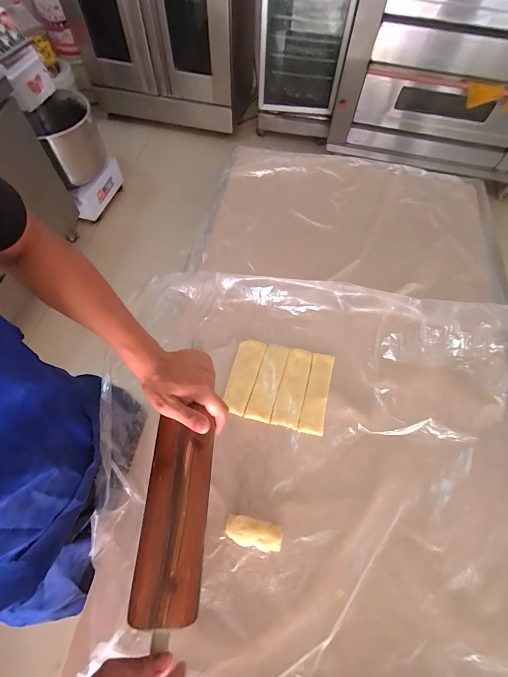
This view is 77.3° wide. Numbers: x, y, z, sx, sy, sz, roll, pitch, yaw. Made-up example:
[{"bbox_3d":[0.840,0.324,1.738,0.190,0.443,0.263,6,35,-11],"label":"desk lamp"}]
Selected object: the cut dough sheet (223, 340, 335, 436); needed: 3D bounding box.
[{"bbox_3d":[0.050,0.090,0.631,0.195,0.008,0.160,13,65,4],"label":"cut dough sheet"}]

